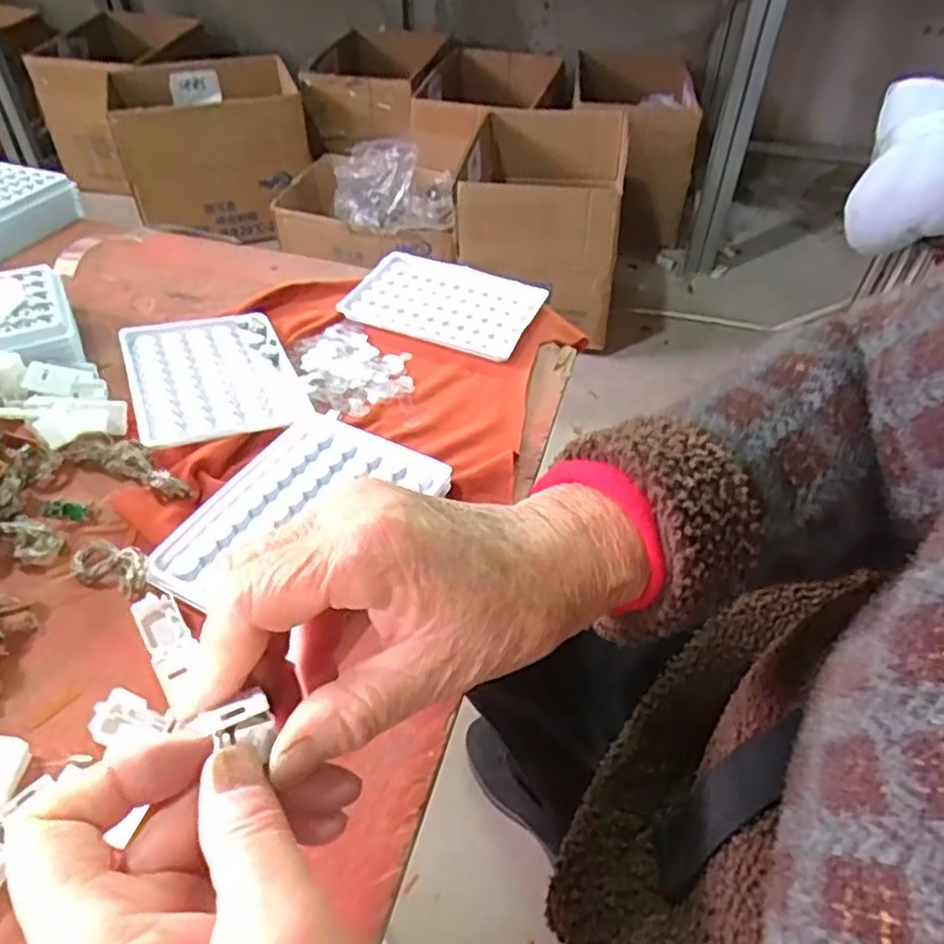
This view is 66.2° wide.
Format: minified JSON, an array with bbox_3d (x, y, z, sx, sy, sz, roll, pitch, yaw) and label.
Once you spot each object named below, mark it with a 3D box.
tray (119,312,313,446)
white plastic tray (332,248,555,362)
[{"bbox_3d":[-0.162,-0.060,0.451,0.094,0.014,0.128,-18,48,-18],"label":"tray"},{"bbox_3d":[-0.022,-0.124,0.525,0.130,0.012,0.087,17,46,14],"label":"white plastic tray"}]

